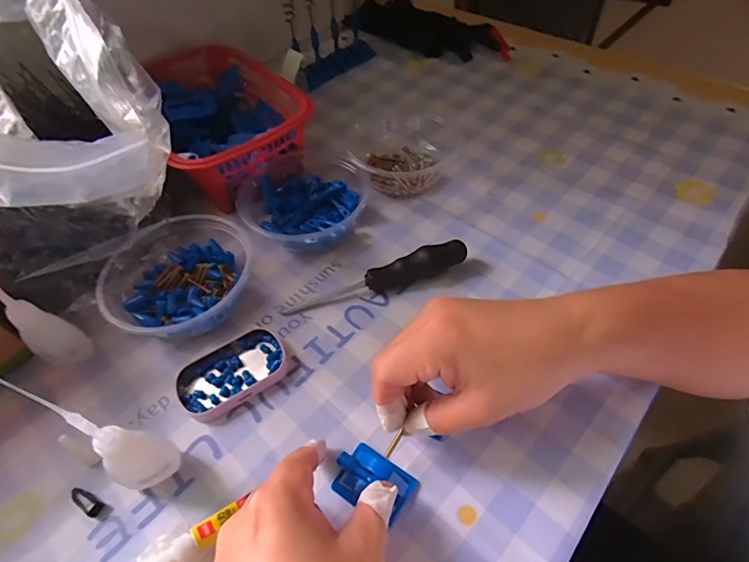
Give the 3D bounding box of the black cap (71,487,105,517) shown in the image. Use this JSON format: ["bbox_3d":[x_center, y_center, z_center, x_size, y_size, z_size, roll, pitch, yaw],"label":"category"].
[{"bbox_3d":[-0.182,0.138,0.276,0.022,0.010,0.009,23,57,19],"label":"black cap"}]

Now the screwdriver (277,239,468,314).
[{"bbox_3d":[0.001,-0.003,0.363,0.153,0.028,0.019,-14,53,-7],"label":"screwdriver"}]

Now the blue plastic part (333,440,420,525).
[{"bbox_3d":[-0.001,0.124,0.274,0.048,0.012,0.034,26,58,22],"label":"blue plastic part"}]

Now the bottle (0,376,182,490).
[{"bbox_3d":[-0.148,0.082,0.239,0.031,0.134,0.030,23,57,19],"label":"bottle"}]

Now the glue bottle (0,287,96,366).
[{"bbox_3d":[-0.239,0.020,0.299,0.025,0.125,0.023,1,53,4],"label":"glue bottle"}]

